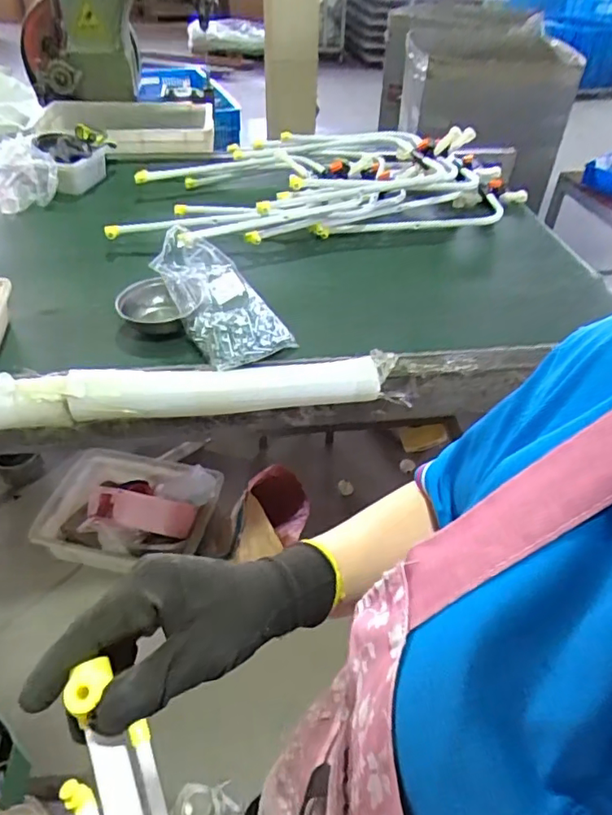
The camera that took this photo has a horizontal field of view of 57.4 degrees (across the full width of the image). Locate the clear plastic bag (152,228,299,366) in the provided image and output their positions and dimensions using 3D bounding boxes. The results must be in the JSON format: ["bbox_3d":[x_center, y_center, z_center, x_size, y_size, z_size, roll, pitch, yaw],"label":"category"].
[{"bbox_3d":[-0.137,-0.183,0.929,0.148,0.145,0.206,-29,50,-31],"label":"clear plastic bag"}]

